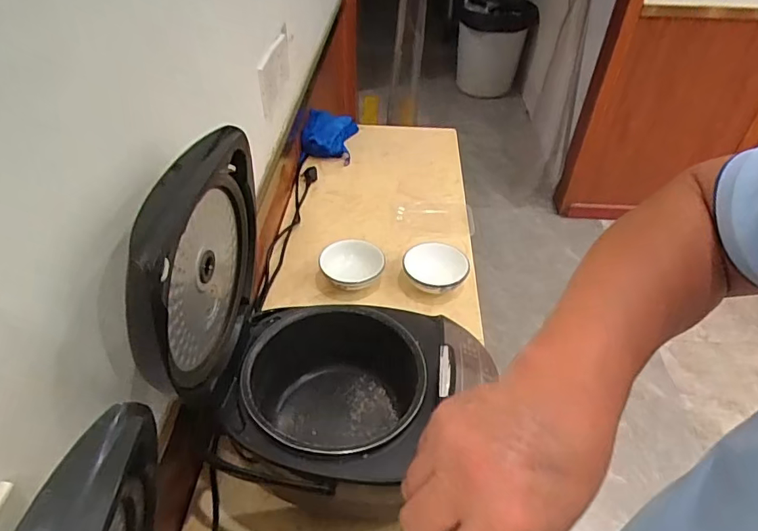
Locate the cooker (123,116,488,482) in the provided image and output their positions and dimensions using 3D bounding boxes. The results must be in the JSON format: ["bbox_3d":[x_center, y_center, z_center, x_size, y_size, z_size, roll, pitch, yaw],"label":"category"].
[{"bbox_3d":[-0.043,0.070,0.521,0.316,0.356,0.222,7,42,6],"label":"cooker"}]

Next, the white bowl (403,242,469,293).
[{"bbox_3d":[0.102,0.011,0.907,0.112,0.052,0.127,7,42,5],"label":"white bowl"}]

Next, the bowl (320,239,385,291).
[{"bbox_3d":[-0.049,0.006,0.906,0.112,0.058,0.108,1,42,-1],"label":"bowl"}]

